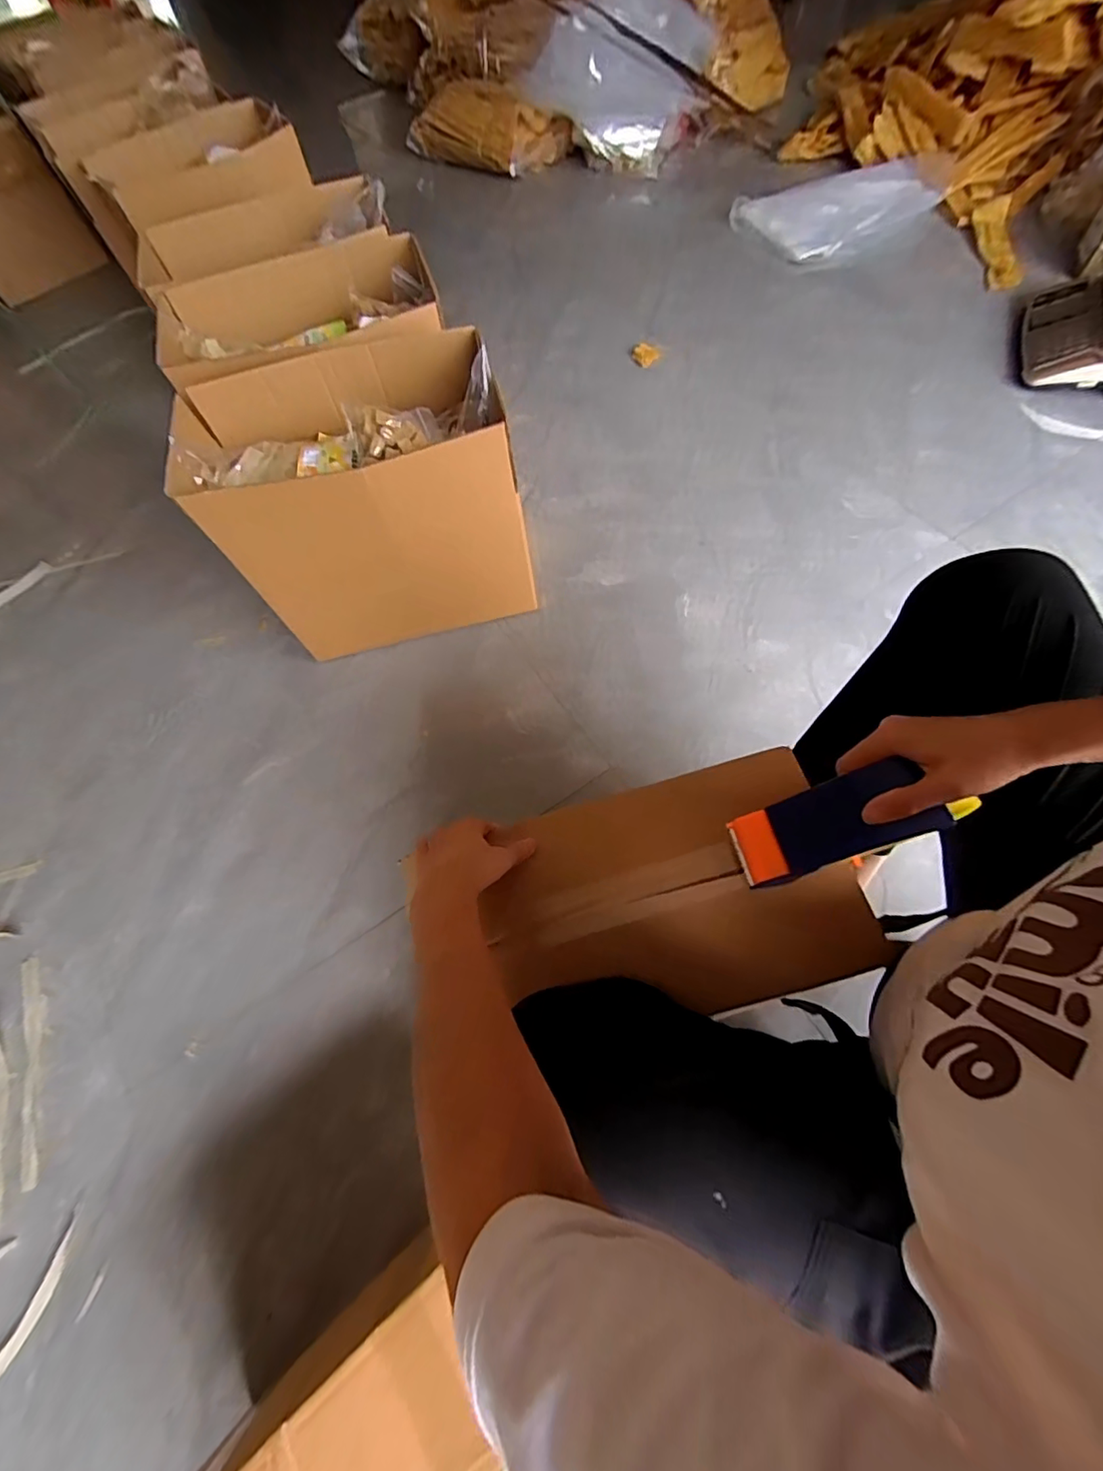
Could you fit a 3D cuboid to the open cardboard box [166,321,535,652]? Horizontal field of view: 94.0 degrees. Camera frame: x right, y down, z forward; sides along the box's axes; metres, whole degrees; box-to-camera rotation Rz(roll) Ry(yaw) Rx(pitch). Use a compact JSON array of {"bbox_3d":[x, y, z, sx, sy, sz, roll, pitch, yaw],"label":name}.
[{"bbox_3d":[-0.265,-0.347,0.804,0.420,0.338,0.254,-13,66,-3],"label":"open cardboard box"}]

